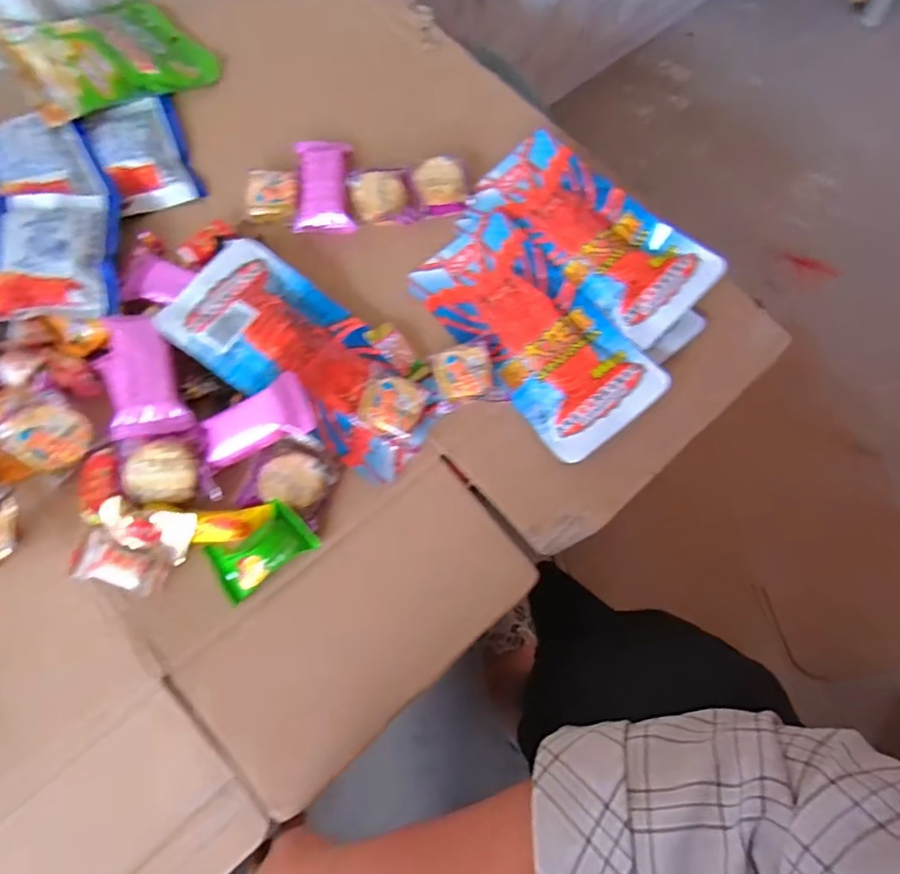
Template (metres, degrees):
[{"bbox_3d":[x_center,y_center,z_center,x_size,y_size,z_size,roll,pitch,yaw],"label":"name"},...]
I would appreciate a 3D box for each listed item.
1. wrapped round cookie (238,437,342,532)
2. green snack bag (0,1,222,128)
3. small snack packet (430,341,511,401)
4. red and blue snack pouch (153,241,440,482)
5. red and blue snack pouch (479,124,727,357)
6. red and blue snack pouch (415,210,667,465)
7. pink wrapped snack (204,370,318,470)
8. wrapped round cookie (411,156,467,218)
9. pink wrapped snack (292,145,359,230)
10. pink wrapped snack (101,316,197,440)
[{"bbox_3d":[-0.106,0.027,0.386,0.052,0.018,0.054,16,70,4],"label":"wrapped round cookie"},{"bbox_3d":[-0.300,-0.336,0.502,0.144,0.038,0.123,-37,75,-14],"label":"green snack bag"},{"bbox_3d":[0.015,-0.046,0.425,0.051,0.021,0.046,-16,71,-8],"label":"small snack packet"},{"bbox_3d":[-0.103,-0.058,0.413,0.198,0.037,0.094,34,72,10],"label":"red and blue snack pouch"},{"bbox_3d":[0.113,-0.166,0.459,0.087,0.025,0.196,-38,75,-14],"label":"red and blue snack pouch"},{"bbox_3d":[0.063,-0.081,0.445,0.095,0.025,0.198,-36,75,-14],"label":"red and blue snack pouch"},{"bbox_3d":[-0.129,-0.009,0.384,0.075,0.012,0.040,-26,72,7],"label":"pink wrapped snack"},{"bbox_3d":[-0.007,-0.207,0.479,0.043,0.021,0.045,-8,70,-5],"label":"wrapped round cookie"},{"bbox_3d":[-0.103,-0.205,0.475,0.045,0.016,0.085,-5,70,-4],"label":"pink wrapped snack"},{"bbox_3d":[-0.208,-0.042,0.391,0.045,0.019,0.089,-20,72,-9],"label":"pink wrapped snack"}]

